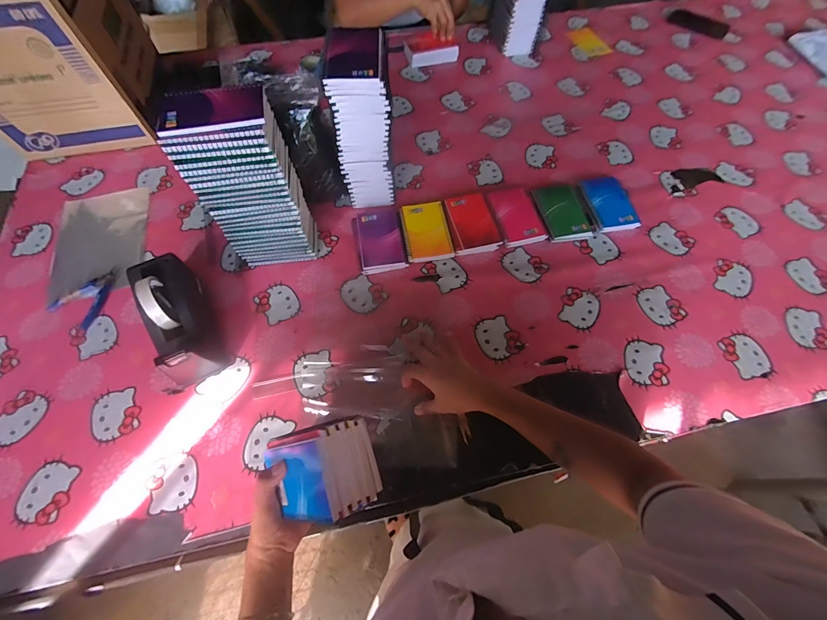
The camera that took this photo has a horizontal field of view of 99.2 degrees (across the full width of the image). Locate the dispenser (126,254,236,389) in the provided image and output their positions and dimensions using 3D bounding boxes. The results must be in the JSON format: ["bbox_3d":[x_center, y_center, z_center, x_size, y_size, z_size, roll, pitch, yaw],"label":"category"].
[{"bbox_3d":[-0.382,0.010,0.572,0.077,0.120,0.198,-29,68,-14],"label":"dispenser"}]

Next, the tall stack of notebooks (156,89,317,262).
[{"bbox_3d":[-0.263,-0.198,0.586,0.134,0.289,0.098,-5,64,-3],"label":"tall stack of notebooks"}]

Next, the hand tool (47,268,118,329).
[{"bbox_3d":[-0.596,-0.032,0.647,0.073,0.016,0.115,21,66,9],"label":"hand tool"}]

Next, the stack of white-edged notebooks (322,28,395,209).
[{"bbox_3d":[-0.090,-0.329,0.654,0.097,0.290,0.126,-3,64,-2],"label":"stack of white-edged notebooks"}]

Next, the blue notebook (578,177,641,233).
[{"bbox_3d":[0.415,-0.223,0.738,0.101,0.016,0.129,-3,69,-9],"label":"blue notebook"}]

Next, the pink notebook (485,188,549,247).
[{"bbox_3d":[0.207,-0.190,0.704,0.094,0.012,0.119,-12,75,-10],"label":"pink notebook"}]

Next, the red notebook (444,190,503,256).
[{"bbox_3d":[0.118,-0.175,0.705,0.090,0.012,0.131,-12,69,3],"label":"red notebook"}]

